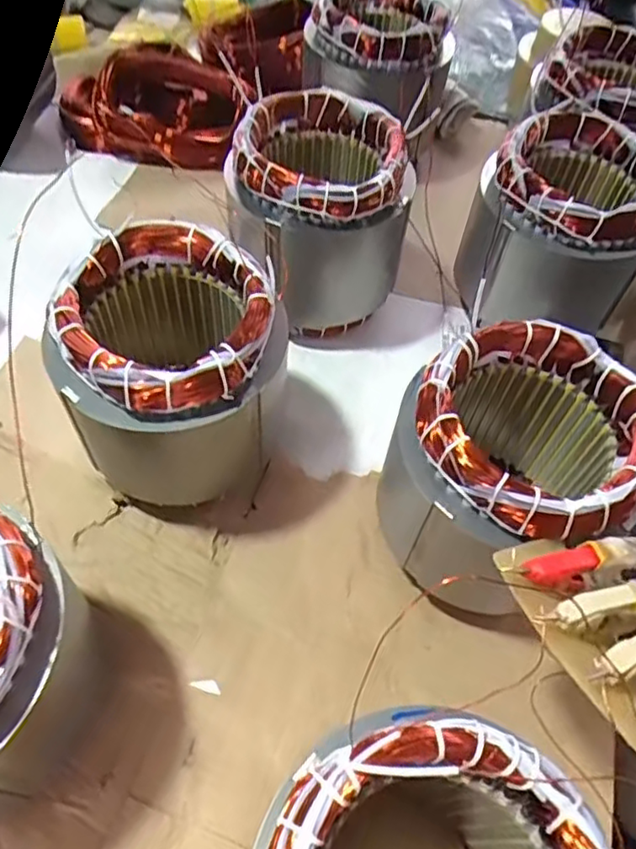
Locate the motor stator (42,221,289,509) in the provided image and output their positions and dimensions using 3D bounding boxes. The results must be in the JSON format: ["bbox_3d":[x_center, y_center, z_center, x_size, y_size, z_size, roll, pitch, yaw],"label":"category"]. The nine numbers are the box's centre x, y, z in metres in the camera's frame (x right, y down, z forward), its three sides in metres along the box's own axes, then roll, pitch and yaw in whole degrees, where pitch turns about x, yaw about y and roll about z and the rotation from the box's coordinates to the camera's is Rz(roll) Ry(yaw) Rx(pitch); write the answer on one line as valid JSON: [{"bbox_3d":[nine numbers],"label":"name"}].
[{"bbox_3d":[-0.099,-0.039,0.430,0.143,0.131,0.140,10,56,0],"label":"motor stator"}]

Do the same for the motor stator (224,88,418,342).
[{"bbox_3d":[0.002,-0.179,0.548,0.139,0.162,0.134,9,57,1],"label":"motor stator"}]

